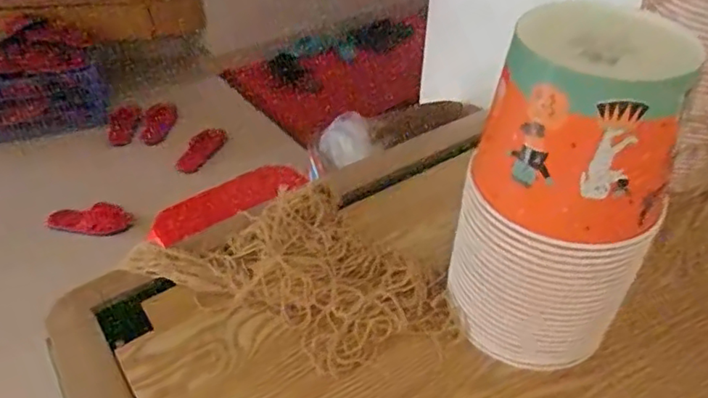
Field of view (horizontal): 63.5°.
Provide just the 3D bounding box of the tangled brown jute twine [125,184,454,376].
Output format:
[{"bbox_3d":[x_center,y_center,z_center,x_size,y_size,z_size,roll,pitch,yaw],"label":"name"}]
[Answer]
[{"bbox_3d":[-0.058,0.070,0.629,0.352,0.040,0.211,26,46,26],"label":"tangled brown jute twine"}]

